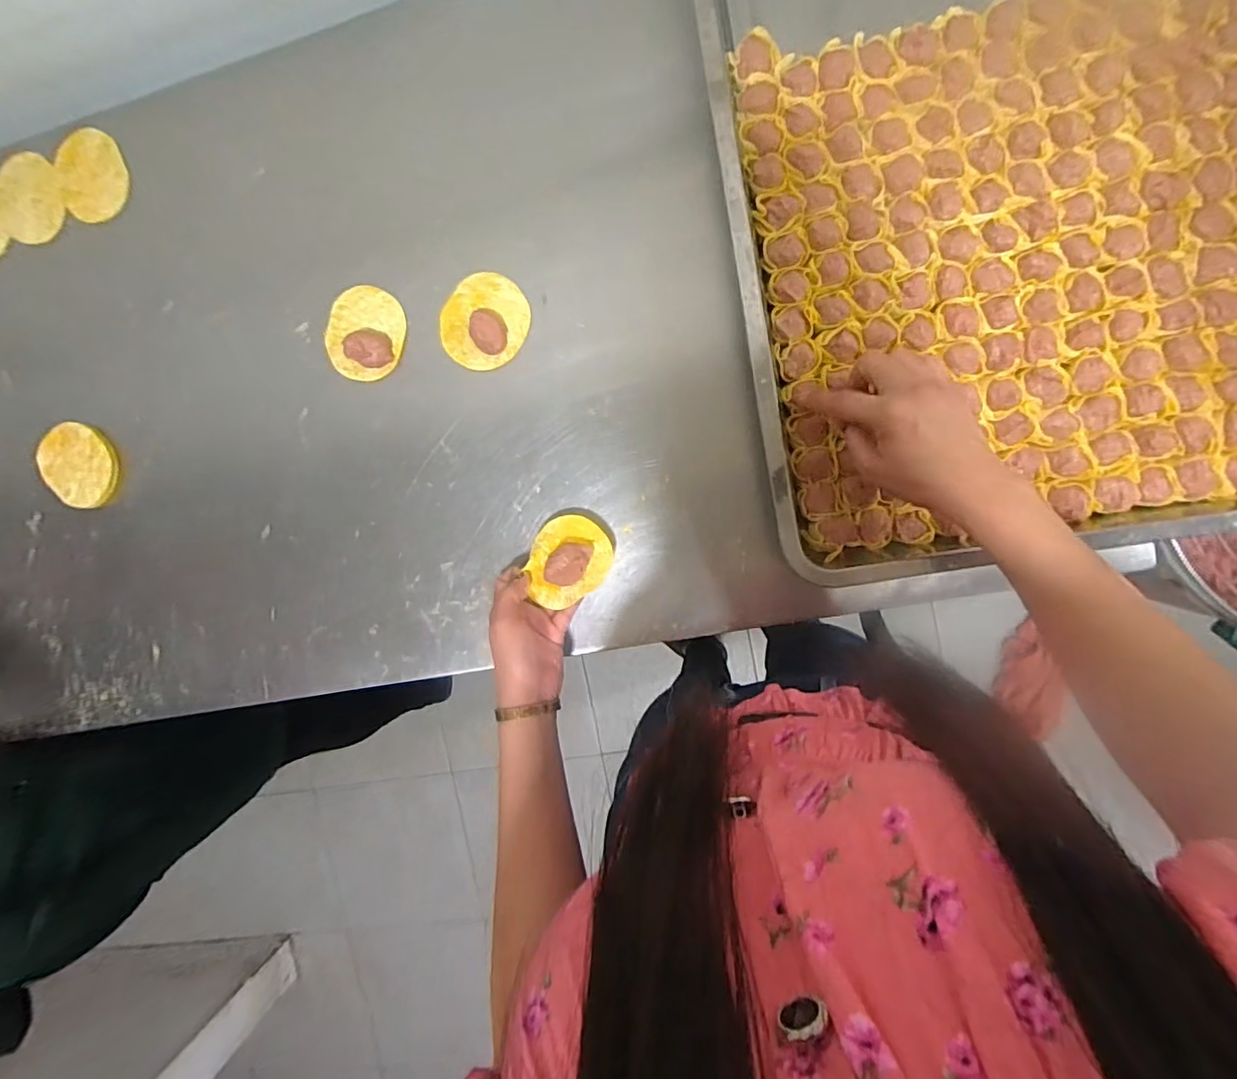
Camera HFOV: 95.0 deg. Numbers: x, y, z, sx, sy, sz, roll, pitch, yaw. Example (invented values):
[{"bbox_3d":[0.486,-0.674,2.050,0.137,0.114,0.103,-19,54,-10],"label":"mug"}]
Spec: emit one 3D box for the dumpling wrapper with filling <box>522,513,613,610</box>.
[{"bbox_3d":[-0.047,0.018,0.491,0.078,0.034,0.068,-41,90,9],"label":"dumpling wrapper with filling"}]

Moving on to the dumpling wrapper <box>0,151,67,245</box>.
[{"bbox_3d":[-0.602,-0.348,0.577,0.077,0.006,0.082,1,101,3],"label":"dumpling wrapper"}]

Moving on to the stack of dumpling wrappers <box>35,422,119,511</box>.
[{"bbox_3d":[-0.560,-0.076,0.588,0.079,0.015,0.082,-29,92,9],"label":"stack of dumpling wrappers"}]

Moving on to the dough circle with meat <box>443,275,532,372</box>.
[{"bbox_3d":[-0.122,-0.196,0.503,0.075,0.031,0.083,41,99,1],"label":"dough circle with meat"}]

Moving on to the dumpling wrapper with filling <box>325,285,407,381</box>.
[{"bbox_3d":[-0.240,-0.194,0.524,0.074,0.024,0.083,25,98,3],"label":"dumpling wrapper with filling"}]

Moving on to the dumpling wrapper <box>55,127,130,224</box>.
[{"bbox_3d":[-0.526,-0.364,0.567,0.085,0.005,0.085,1,97,8],"label":"dumpling wrapper"}]

